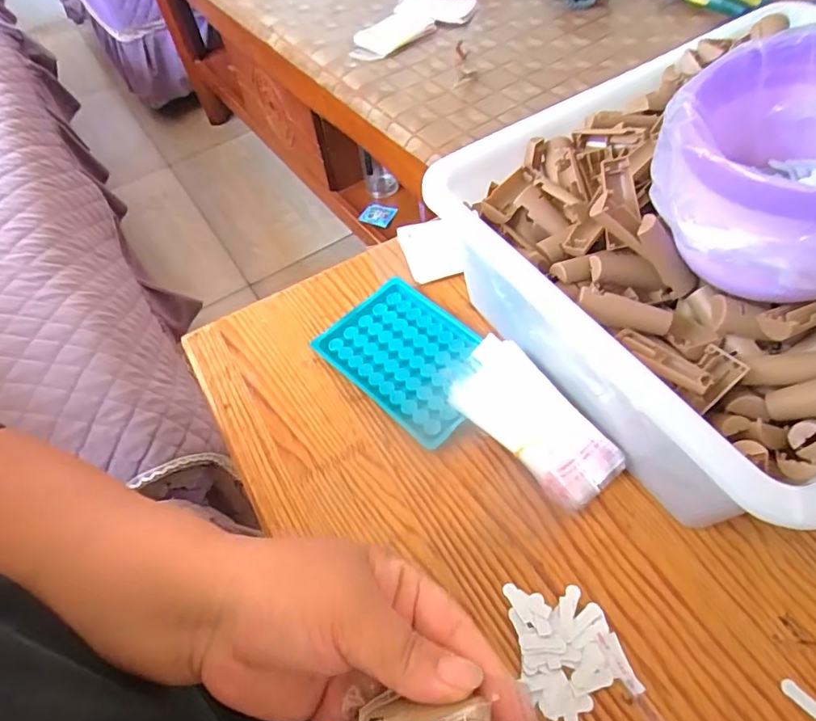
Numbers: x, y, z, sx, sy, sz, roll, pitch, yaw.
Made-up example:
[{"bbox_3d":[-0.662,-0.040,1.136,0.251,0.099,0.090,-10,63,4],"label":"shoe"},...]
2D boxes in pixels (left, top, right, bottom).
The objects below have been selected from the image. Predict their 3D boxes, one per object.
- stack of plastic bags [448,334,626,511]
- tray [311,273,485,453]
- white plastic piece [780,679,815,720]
[{"bbox_3d":[0.078,0.039,0.348,0.055,0.026,0.121,-35,59,-19],"label":"stack of plastic bags"},{"bbox_3d":[0.003,-0.005,0.400,0.129,0.017,0.094,37,66,27],"label":"tray"},{"bbox_3d":[0.199,0.170,0.264,0.008,0.004,0.022,-38,60,-21],"label":"white plastic piece"}]

